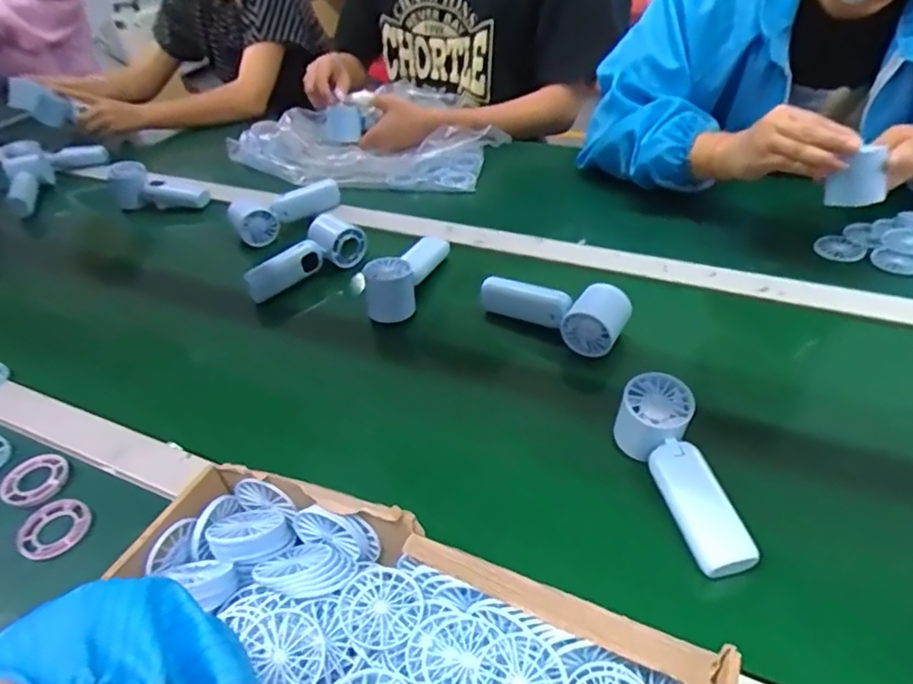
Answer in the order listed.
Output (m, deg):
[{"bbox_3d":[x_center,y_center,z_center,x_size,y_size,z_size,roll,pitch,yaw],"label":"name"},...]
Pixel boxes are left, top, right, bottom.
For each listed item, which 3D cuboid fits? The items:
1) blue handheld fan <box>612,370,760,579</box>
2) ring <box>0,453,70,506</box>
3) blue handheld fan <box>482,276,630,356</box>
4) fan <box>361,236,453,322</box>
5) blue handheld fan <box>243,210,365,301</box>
[{"bbox_3d":[0.169,0.099,0.460,0.057,0.046,0.157,-11,53,-8],"label":"blue handheld fan"},{"bbox_3d":[-0.363,0.118,0.521,0.059,0.006,0.050,6,41,12],"label":"ring"},{"bbox_3d":[0.099,-0.039,0.625,0.153,0.047,0.056,24,47,29],"label":"blue handheld fan"},{"bbox_3d":[-0.058,-0.086,0.691,0.054,0.045,0.157,9,41,15],"label":"fan"},{"bbox_3d":[-0.186,-0.104,0.732,0.157,0.054,0.055,-32,47,-29],"label":"blue handheld fan"}]

